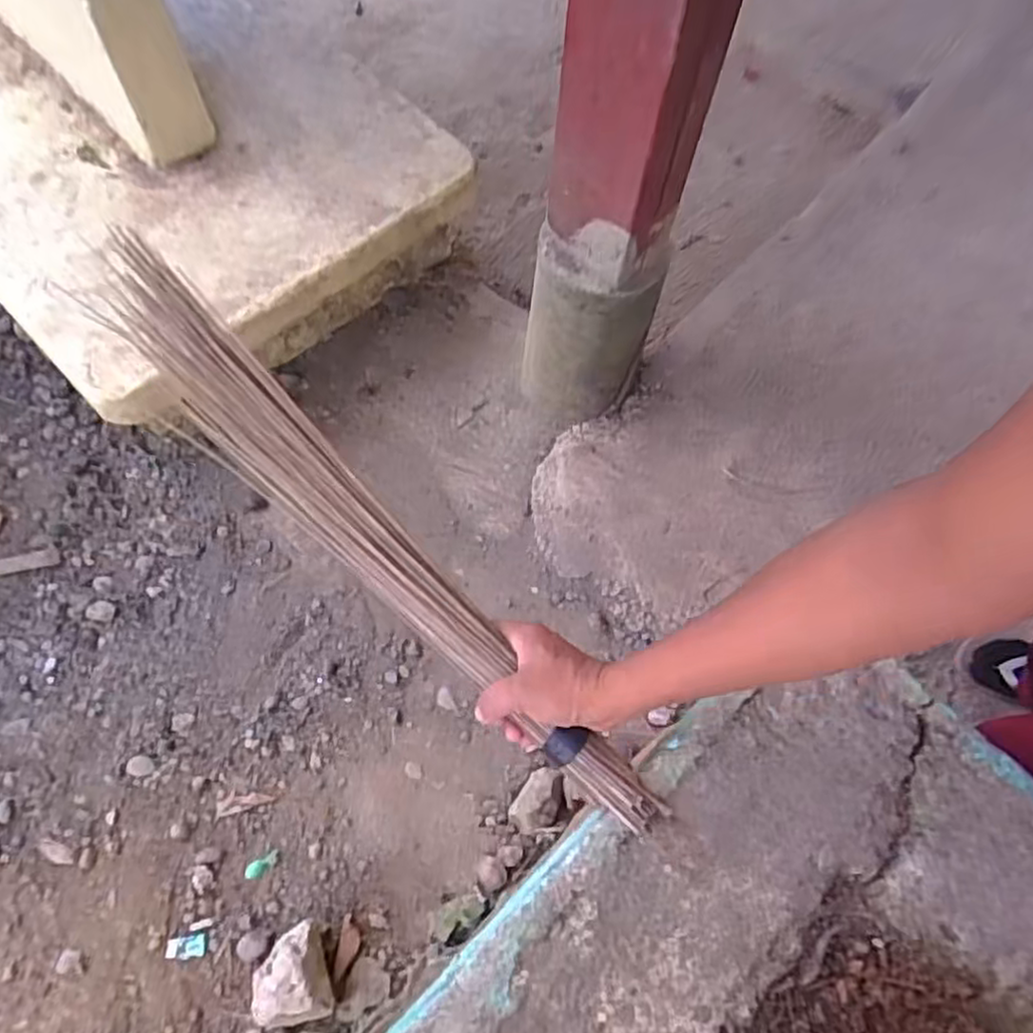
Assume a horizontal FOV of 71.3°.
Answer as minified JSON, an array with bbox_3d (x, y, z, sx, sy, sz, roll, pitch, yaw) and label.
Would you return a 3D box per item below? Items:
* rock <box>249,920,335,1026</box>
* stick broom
[{"bbox_3d":[-0.301,0.601,0.928,0.107,0.114,0.110,-20,70,-11],"label":"rock"},{"bbox_3d":[-0.125,0.010,0.550,0.577,0.083,0.069,44,72,7],"label":"stick broom"}]

